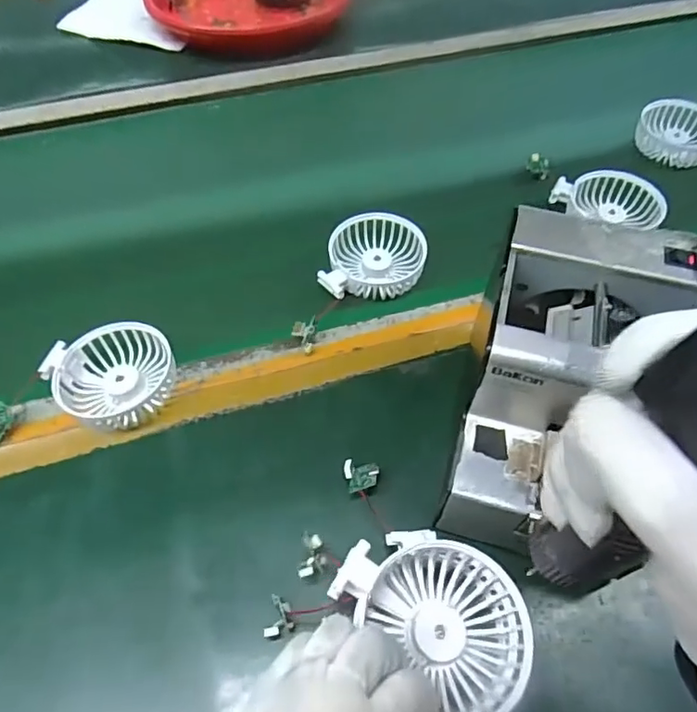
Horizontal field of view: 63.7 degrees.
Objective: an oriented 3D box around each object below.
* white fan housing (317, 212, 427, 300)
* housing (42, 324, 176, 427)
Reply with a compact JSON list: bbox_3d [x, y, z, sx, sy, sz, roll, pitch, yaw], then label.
[{"bbox_3d":[0.025,-0.088,0.518,0.088,0.028,0.090,8,57,7],"label":"white fan housing"},{"bbox_3d":[-0.189,0.016,0.451,0.096,0.035,0.086,7,57,6],"label":"housing"}]

